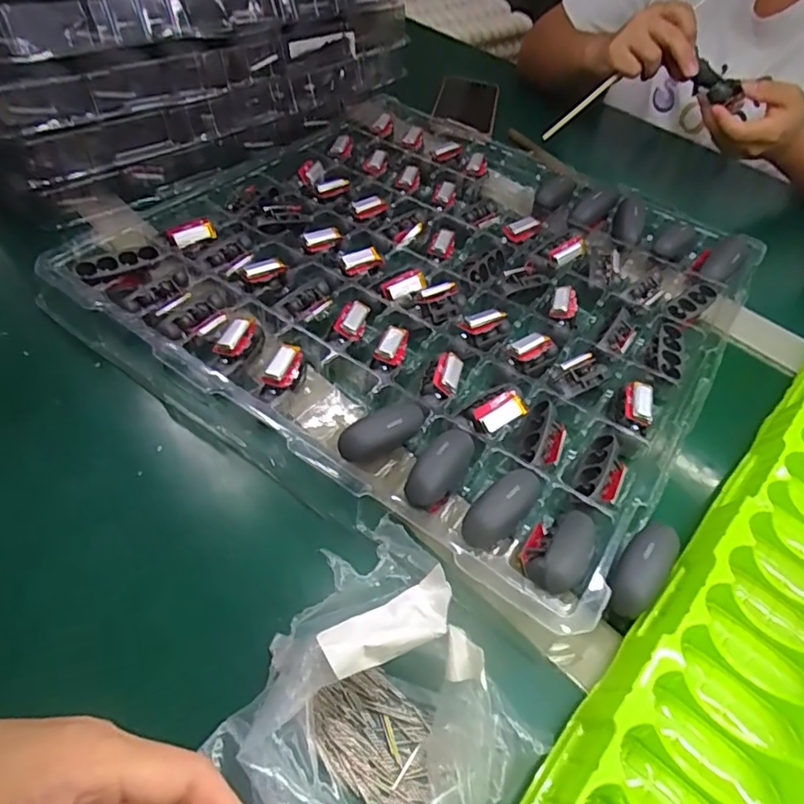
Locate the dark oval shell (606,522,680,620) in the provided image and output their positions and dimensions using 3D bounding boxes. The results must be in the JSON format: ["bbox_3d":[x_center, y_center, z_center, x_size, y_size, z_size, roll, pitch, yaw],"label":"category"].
[{"bbox_3d":[0.135,0.094,0.316,0.025,0.014,0.059,33,70,22],"label":"dark oval shell"}]

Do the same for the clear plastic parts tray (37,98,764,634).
[{"bbox_3d":[0.026,-0.117,0.477,0.459,0.035,0.427,28,55,19],"label":"clear plastic parts tray"}]

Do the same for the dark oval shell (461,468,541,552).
[{"bbox_3d":[0.062,0.059,0.328,0.065,0.018,0.022,-36,60,-27],"label":"dark oval shell"}]

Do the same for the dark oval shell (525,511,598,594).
[{"bbox_3d":[0.094,0.082,0.314,0.026,0.015,0.057,36,58,24],"label":"dark oval shell"}]

